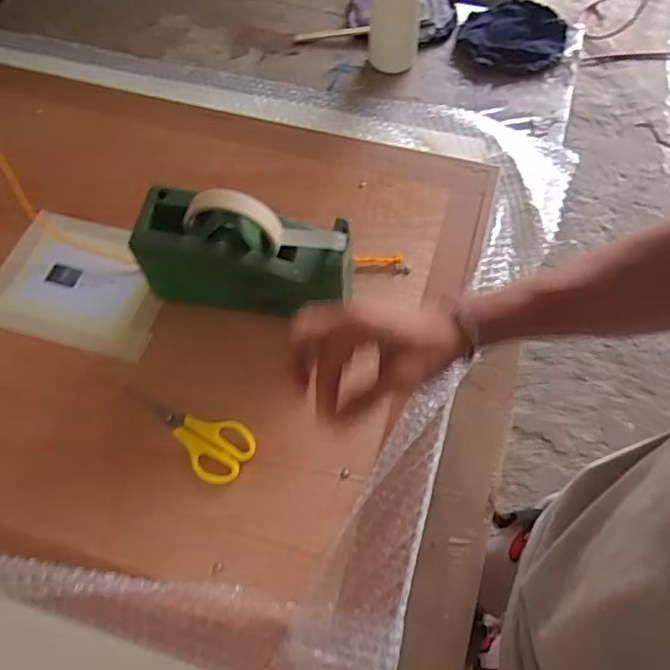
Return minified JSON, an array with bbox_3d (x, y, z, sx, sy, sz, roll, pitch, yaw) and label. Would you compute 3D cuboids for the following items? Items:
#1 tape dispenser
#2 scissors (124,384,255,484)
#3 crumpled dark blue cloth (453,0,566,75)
[{"bbox_3d":[-0.085,-0.076,0.544,0.202,0.125,0.073,10,62,5],"label":"tape dispenser"},{"bbox_3d":[-0.136,0.080,0.527,0.136,0.006,0.058,37,67,18],"label":"scissors"},{"bbox_3d":[0.261,-0.446,0.840,0.151,0.025,0.154,11,62,7],"label":"crumpled dark blue cloth"}]

